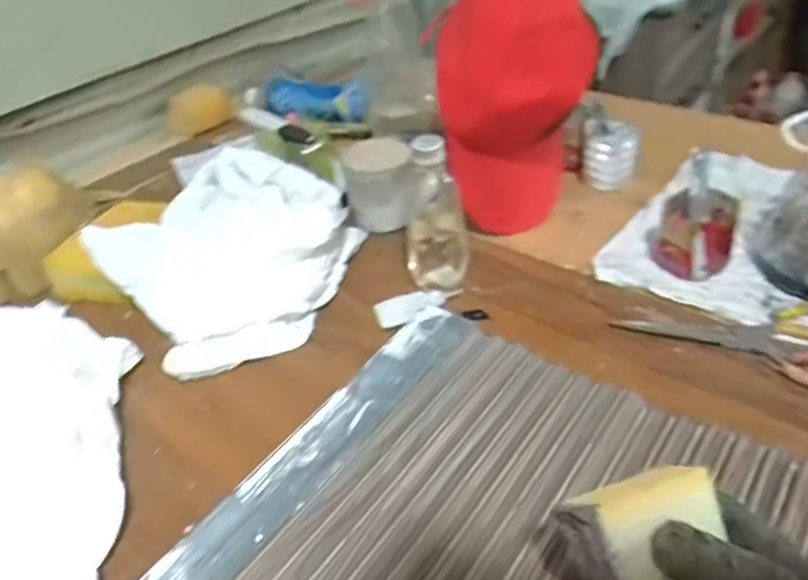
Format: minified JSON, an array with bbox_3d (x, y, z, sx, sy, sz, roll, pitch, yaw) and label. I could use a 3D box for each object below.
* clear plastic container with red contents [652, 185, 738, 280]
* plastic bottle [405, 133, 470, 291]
[{"bbox_3d":[0.304,-0.064,0.677,0.075,0.071,0.096,14,42,23],"label":"clear plastic container with red contents"},{"bbox_3d":[0.032,-0.078,0.664,0.065,0.164,0.065,-3,38,4],"label":"plastic bottle"}]

